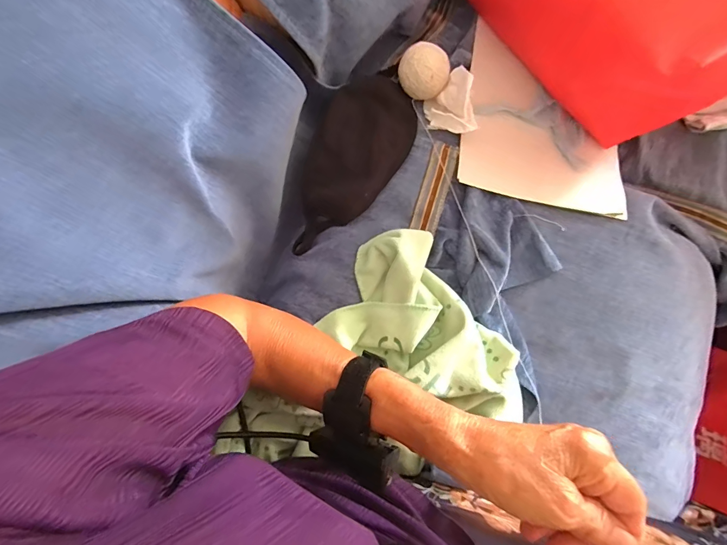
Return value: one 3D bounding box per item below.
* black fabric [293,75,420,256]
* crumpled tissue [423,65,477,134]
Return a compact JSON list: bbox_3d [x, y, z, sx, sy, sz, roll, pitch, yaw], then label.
[{"bbox_3d":[-0.015,-0.122,0.421,0.099,0.048,0.210,31,78,8],"label":"black fabric"},{"bbox_3d":[0.098,-0.189,0.409,0.056,0.036,0.067,13,76,4],"label":"crumpled tissue"}]

